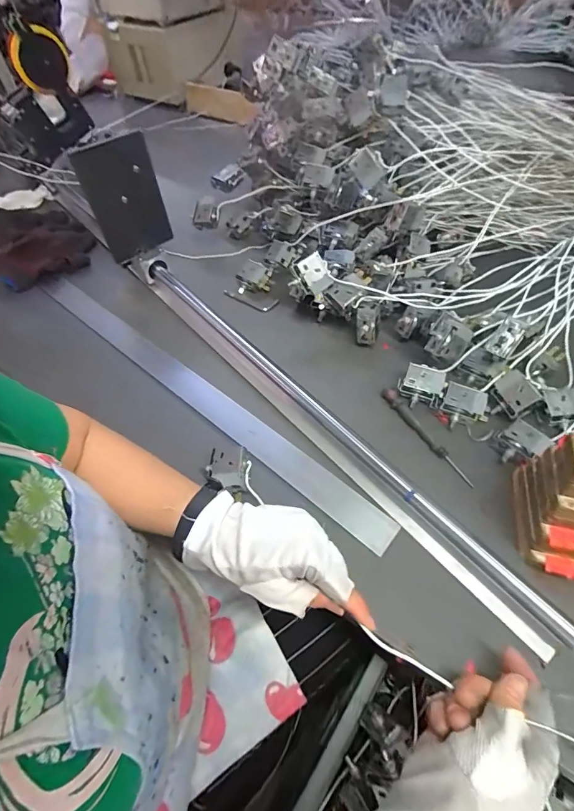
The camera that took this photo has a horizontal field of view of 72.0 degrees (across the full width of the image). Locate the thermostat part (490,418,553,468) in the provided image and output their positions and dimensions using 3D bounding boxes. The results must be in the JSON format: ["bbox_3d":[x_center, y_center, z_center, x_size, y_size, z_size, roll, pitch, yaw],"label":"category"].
[{"bbox_3d":[0.245,0.042,0.417,0.044,0.024,0.041,-31,58,-17],"label":"thermostat part"}]

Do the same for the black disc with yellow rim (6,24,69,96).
[{"bbox_3d":[-0.449,-0.627,0.721,0.027,0.089,0.090,37,64,27],"label":"black disc with yellow rim"}]

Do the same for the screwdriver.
[{"bbox_3d":[0.154,0.031,0.443,0.012,0.010,0.143,-25,56,-14],"label":"screwdriver"}]

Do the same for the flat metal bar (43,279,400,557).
[{"bbox_3d":[-0.134,-0.031,0.504,0.615,0.007,0.038,34,63,25],"label":"flat metal bar"}]

